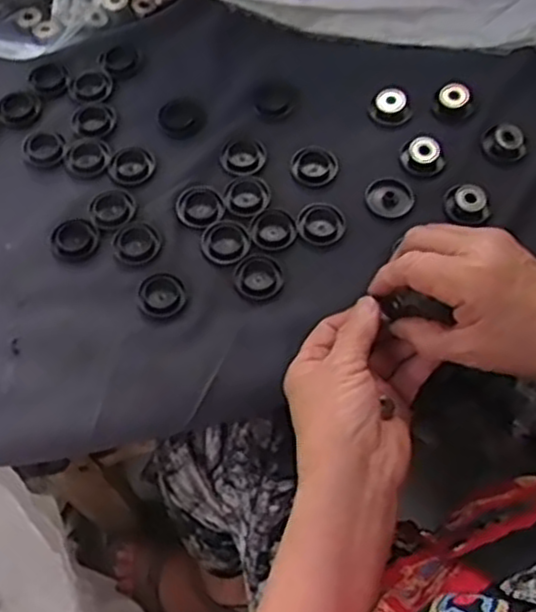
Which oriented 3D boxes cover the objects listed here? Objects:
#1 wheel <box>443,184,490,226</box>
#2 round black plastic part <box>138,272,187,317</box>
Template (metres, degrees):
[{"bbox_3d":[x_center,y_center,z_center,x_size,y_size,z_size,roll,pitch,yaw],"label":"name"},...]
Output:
[{"bbox_3d":[0.145,-0.077,0.536,0.033,0.021,0.028,26,68,12],"label":"wheel"},{"bbox_3d":[-0.072,-0.008,0.508,0.030,0.005,0.033,0,65,0],"label":"round black plastic part"}]

